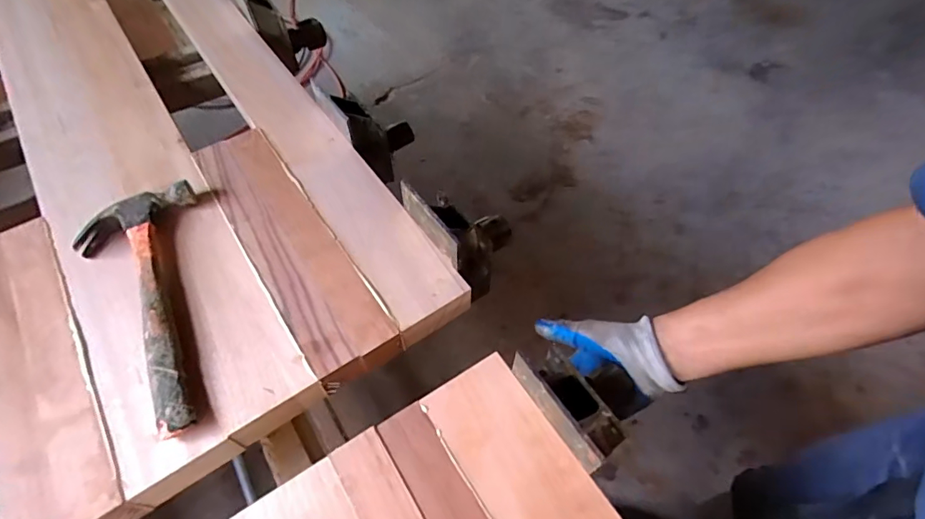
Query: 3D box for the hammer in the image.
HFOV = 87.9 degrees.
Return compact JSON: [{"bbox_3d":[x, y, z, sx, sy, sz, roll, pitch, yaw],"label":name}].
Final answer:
[{"bbox_3d":[-0.336,0.047,0.492,0.118,0.023,0.286,-15,58,-7],"label":"hammer"}]

